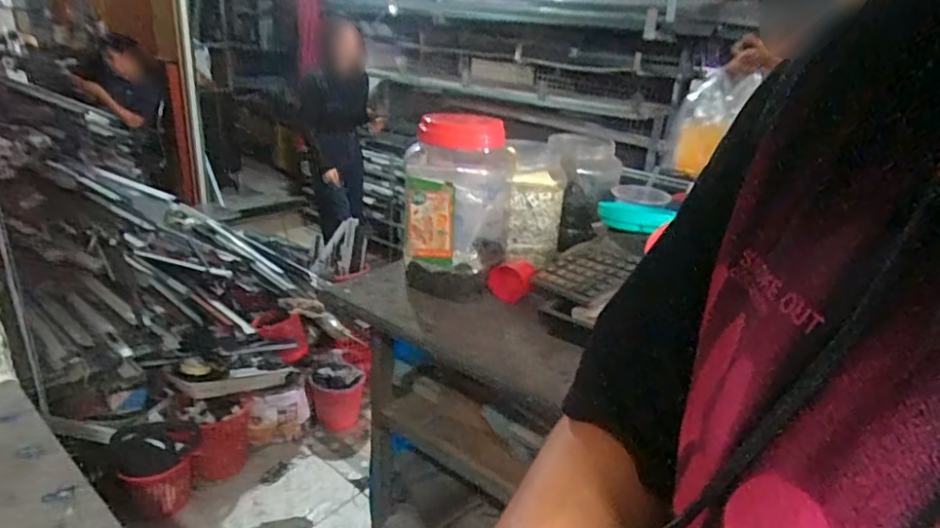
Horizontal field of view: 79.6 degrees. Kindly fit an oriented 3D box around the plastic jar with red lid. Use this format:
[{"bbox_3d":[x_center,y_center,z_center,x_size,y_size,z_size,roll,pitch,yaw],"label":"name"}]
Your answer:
[{"bbox_3d":[-0.014,-0.133,0.957,0.167,0.233,0.195,5,22,2],"label":"plastic jar with red lid"}]

